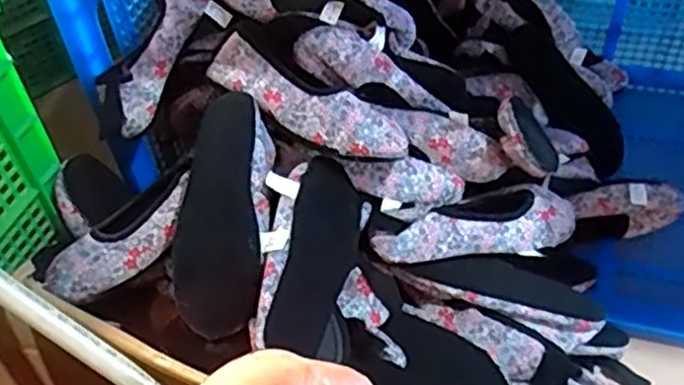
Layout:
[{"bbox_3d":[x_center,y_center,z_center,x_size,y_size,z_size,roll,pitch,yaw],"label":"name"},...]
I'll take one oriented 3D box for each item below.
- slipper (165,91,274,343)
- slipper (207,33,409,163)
[{"bbox_3d":[-0.118,0.015,0.721,0.093,0.070,0.250,0,49,4],"label":"slipper"},{"bbox_3d":[-0.046,-0.104,0.777,0.251,0.040,0.077,27,56,25],"label":"slipper"}]

